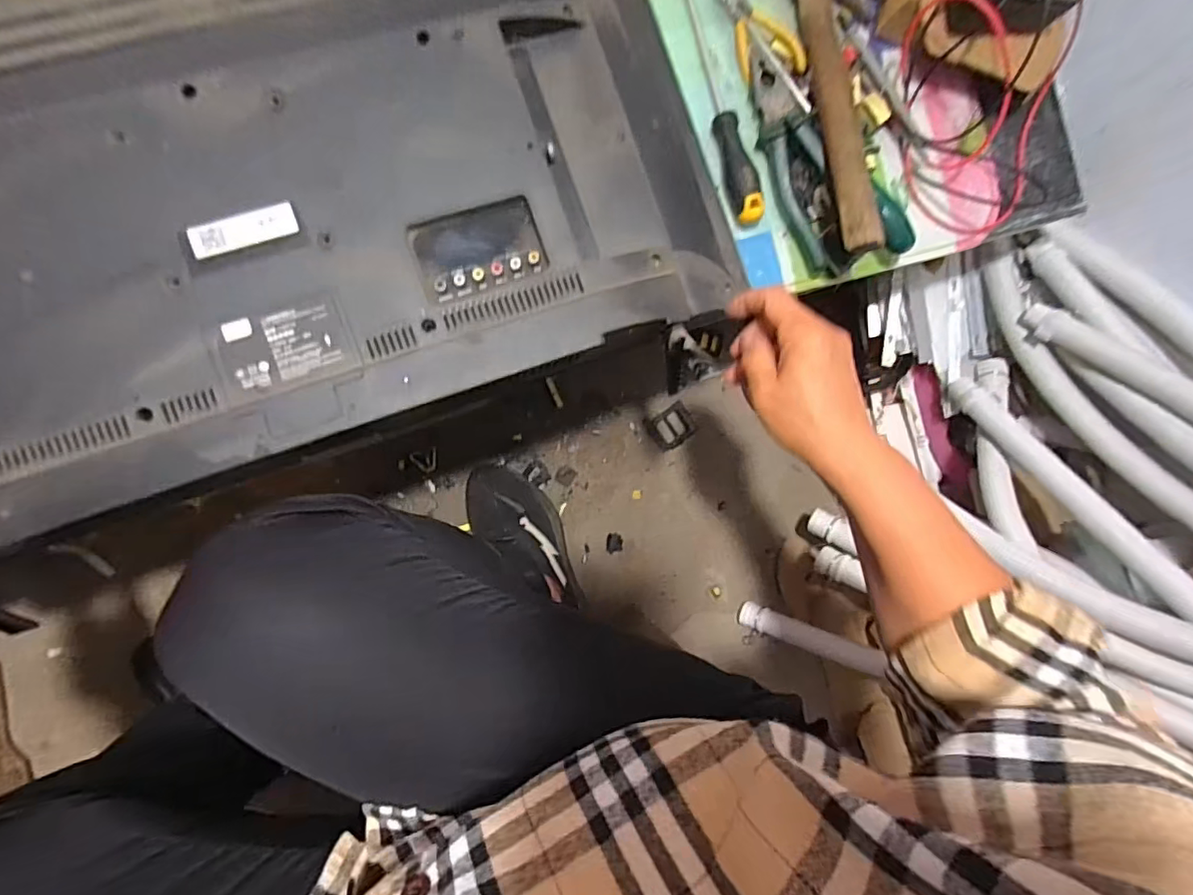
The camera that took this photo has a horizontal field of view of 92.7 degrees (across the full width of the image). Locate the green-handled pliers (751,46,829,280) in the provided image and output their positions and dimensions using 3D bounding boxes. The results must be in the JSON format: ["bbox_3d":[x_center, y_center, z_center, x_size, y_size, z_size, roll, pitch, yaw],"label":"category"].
[{"bbox_3d":[0.179,-0.257,0.512,0.050,0.033,0.199,-11,89,-10],"label":"green-handled pliers"}]

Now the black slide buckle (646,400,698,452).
[{"bbox_3d":[0.107,-0.028,0.799,0.061,0.015,0.053,-33,93,-10],"label":"black slide buckle"}]

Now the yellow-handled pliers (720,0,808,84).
[{"bbox_3d":[0.148,-0.379,0.513,0.055,0.023,0.098,-22,91,-10],"label":"yellow-handled pliers"}]

